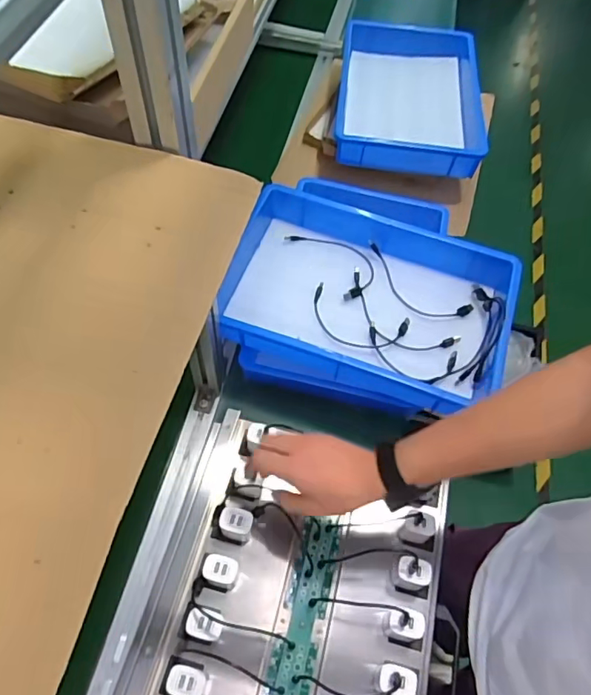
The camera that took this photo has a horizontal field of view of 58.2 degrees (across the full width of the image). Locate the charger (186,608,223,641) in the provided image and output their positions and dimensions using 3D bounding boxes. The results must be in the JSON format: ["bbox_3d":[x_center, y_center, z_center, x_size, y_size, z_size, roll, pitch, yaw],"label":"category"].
[{"bbox_3d":[-0.106,0.329,0.632,0.040,0.059,0.033,14,59,4],"label":"charger"}]

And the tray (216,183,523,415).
[{"bbox_3d":[0.108,-0.084,0.838,0.448,0.073,0.314,16,59,5],"label":"tray"}]

